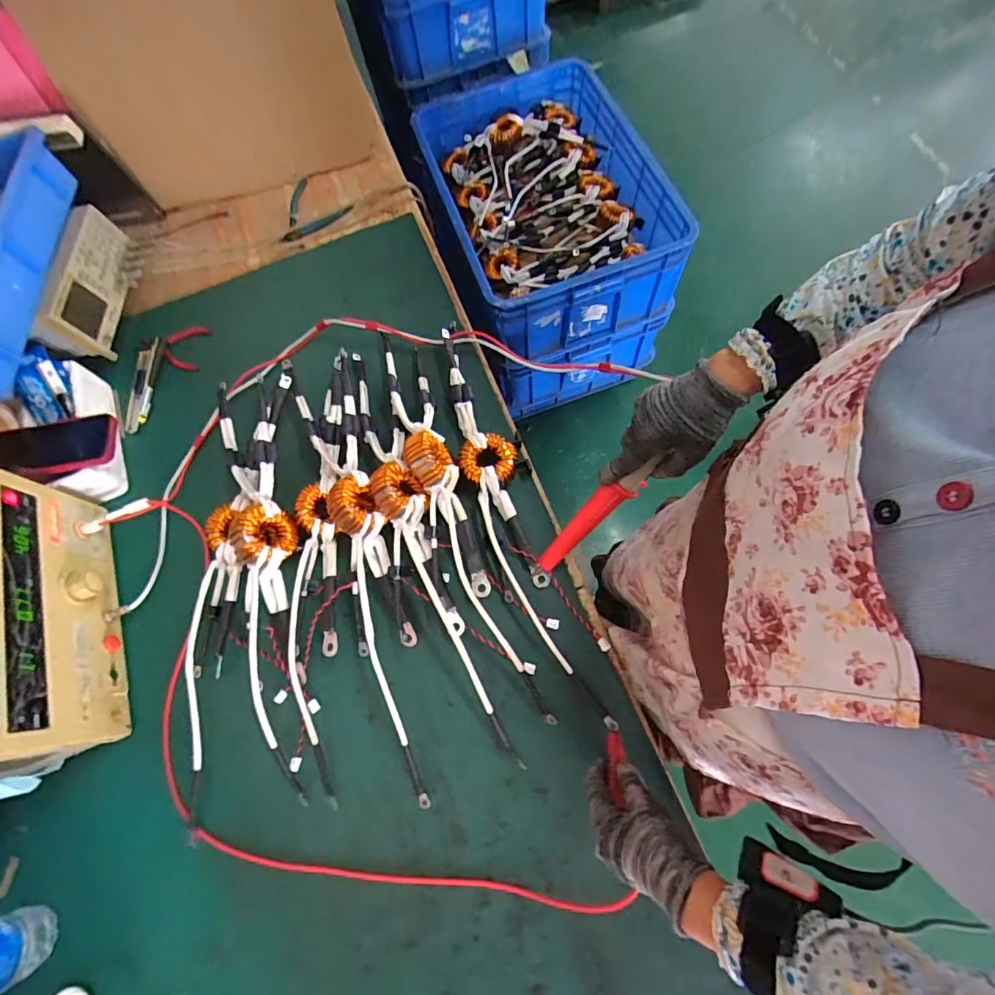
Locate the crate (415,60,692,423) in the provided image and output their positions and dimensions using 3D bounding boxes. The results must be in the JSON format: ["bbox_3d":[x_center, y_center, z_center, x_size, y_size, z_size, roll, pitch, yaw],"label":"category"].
[{"bbox_3d":[0.101,-0.637,1.160,0.451,0.383,0.665,-21,70,-4],"label":"crate"}]

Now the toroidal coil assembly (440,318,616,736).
[{"bbox_3d":[0.009,0.005,0.630,0.077,0.040,0.553,-15,69,-2],"label":"toroidal coil assembly"}]

